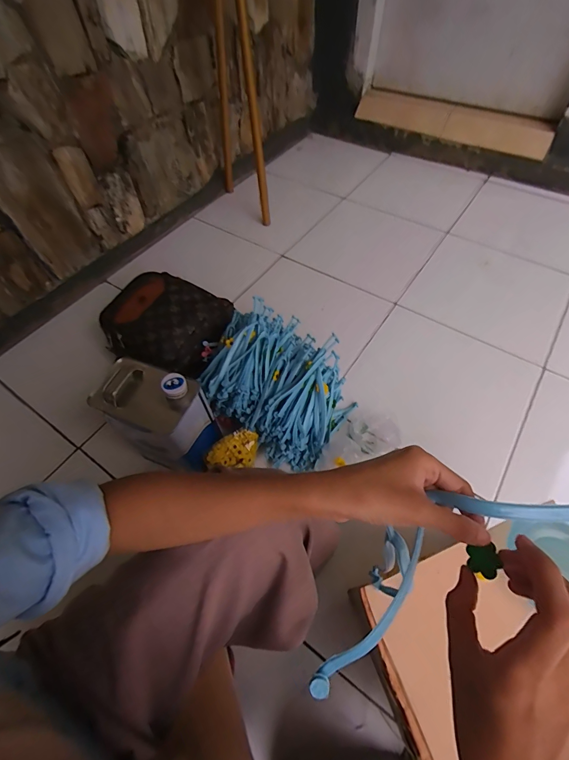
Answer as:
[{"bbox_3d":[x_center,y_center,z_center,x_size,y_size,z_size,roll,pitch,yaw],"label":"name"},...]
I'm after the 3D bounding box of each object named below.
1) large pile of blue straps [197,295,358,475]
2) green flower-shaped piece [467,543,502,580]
[{"bbox_3d":[-0.017,-0.001,0.750,0.321,0.172,0.252,37,65,23],"label":"large pile of blue straps"},{"bbox_3d":[0.134,0.123,0.233,0.020,0.004,0.021,-18,78,15],"label":"green flower-shaped piece"}]

